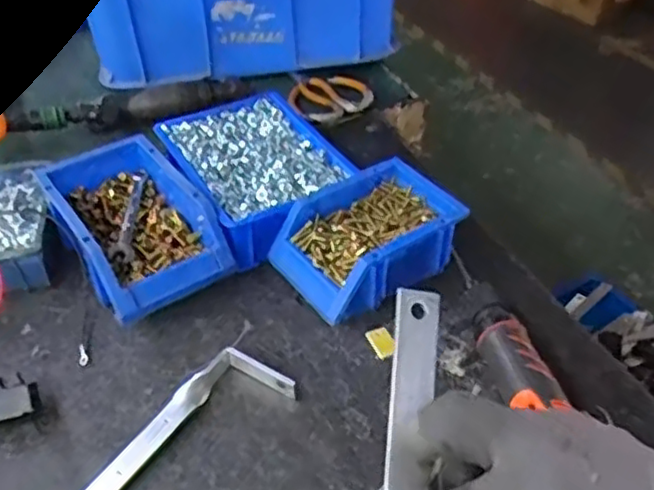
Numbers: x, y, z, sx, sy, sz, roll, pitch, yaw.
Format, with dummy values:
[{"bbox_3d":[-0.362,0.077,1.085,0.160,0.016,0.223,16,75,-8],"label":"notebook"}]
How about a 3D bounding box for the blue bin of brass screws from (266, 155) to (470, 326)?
[{"bbox_3d":[0.037,-0.001,0.612,0.150,0.072,0.118,-26,48,-25],"label":"blue bin of brass screws"}]

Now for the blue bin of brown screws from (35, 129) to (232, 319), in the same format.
[{"bbox_3d":[-0.181,-0.017,0.629,0.113,0.081,0.180,-27,48,-26],"label":"blue bin of brown screws"}]

